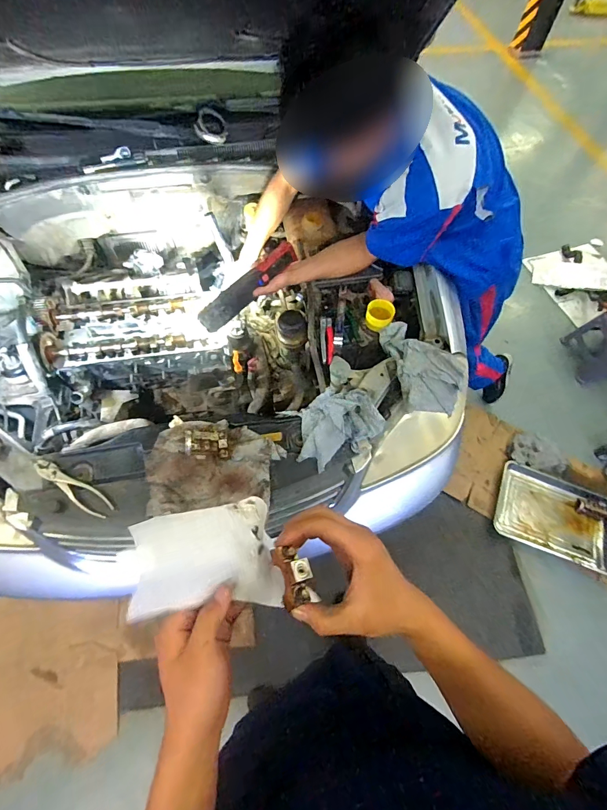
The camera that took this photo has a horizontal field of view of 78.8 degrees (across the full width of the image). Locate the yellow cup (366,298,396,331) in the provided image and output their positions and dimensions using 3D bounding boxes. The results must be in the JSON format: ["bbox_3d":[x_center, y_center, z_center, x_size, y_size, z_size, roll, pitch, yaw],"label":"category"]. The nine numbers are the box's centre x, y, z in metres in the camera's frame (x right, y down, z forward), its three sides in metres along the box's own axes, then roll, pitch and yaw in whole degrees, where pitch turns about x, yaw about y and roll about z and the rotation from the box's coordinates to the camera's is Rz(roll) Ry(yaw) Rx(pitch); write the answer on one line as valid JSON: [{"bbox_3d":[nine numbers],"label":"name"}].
[{"bbox_3d":[0.203,-0.240,0.977,0.072,0.045,0.074,1,63,-1],"label":"yellow cup"}]

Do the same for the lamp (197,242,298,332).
[{"bbox_3d":[-0.135,-0.290,0.905,0.044,0.050,0.289,42,81,18],"label":"lamp"}]

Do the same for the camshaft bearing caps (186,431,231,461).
[{"bbox_3d":[-0.214,0.088,0.834,0.094,0.047,0.064,-4,63,-4],"label":"camshaft bearing caps"}]

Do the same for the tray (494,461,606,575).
[{"bbox_3d":[1.086,0.479,1.592,0.457,0.069,0.339,19,68,17],"label":"tray"}]

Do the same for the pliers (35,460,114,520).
[{"bbox_3d":[-0.508,0.183,0.814,0.188,0.015,0.048,40,66,-7],"label":"pliers"}]

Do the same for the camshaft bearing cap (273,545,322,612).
[{"bbox_3d":[-0.008,0.161,0.349,0.031,0.020,0.053,-15,64,-9],"label":"camshaft bearing cap"}]

